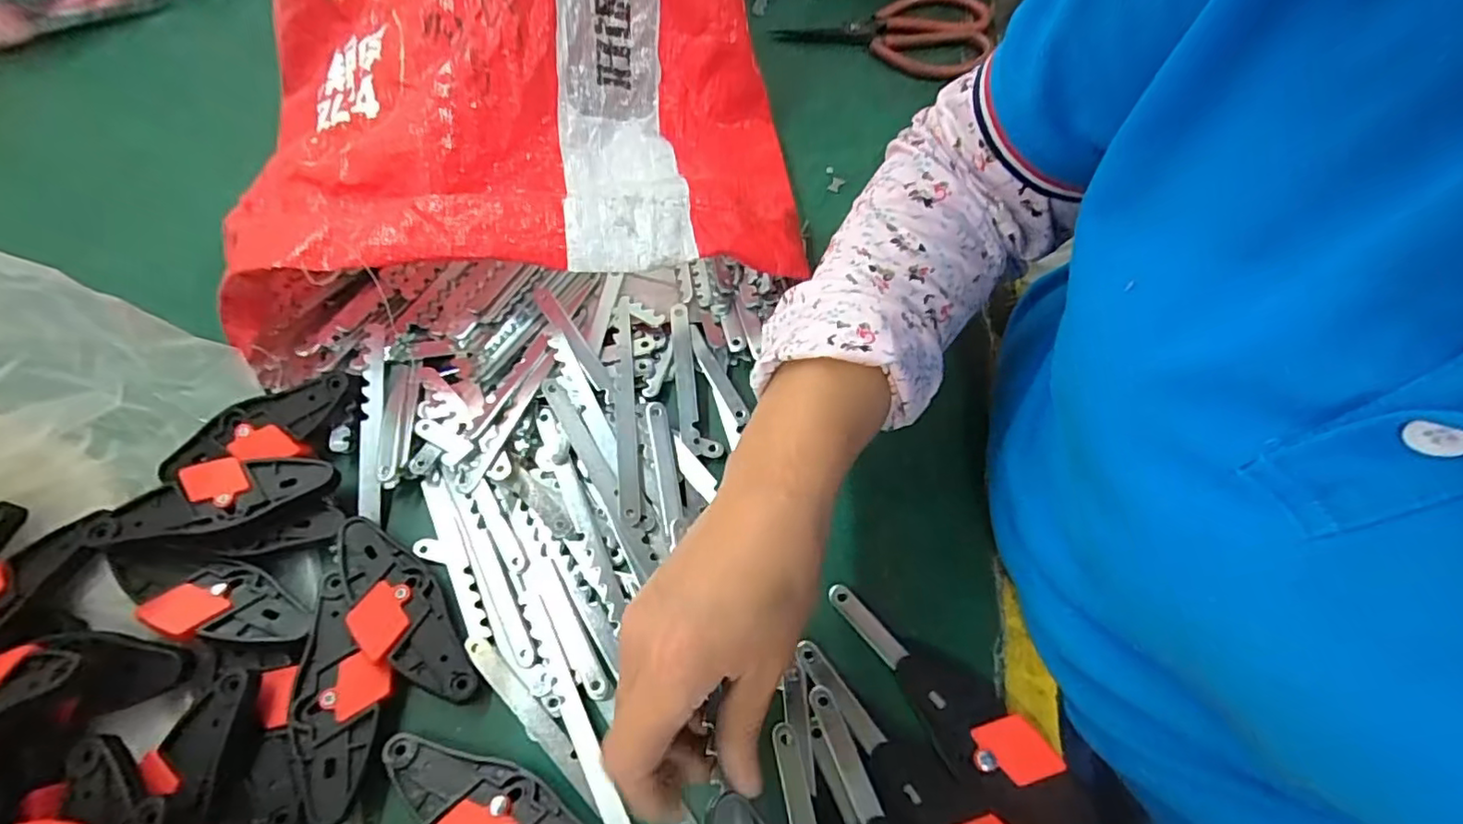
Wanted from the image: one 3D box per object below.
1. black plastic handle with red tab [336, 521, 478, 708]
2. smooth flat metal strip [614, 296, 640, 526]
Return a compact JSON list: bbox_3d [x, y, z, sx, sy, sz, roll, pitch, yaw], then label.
[{"bbox_3d":[-0.189,0.112,0.353,0.041,0.013,0.123,-37,71,-17],"label":"black plastic handle with red tab"},{"bbox_3d":[-0.069,-0.006,0.404,0.013,0.009,0.158,-5,65,-4],"label":"smooth flat metal strip"}]

